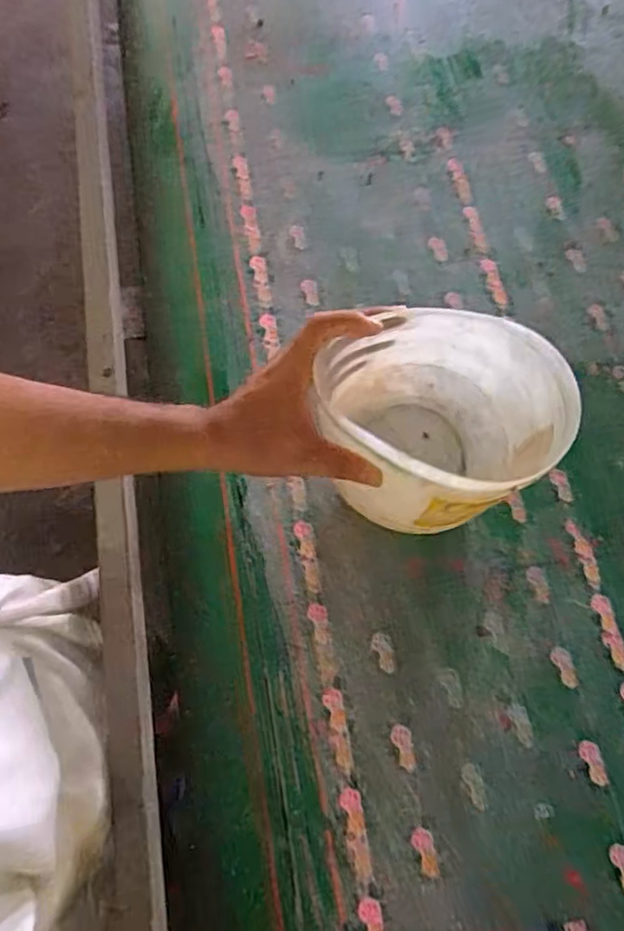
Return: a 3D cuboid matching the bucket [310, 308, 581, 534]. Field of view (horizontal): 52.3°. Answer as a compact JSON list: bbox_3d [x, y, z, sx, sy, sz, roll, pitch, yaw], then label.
[{"bbox_3d":[0.094,-0.037,0.525,0.164,0.171,0.155,0,69,-1],"label":"bucket"}]

